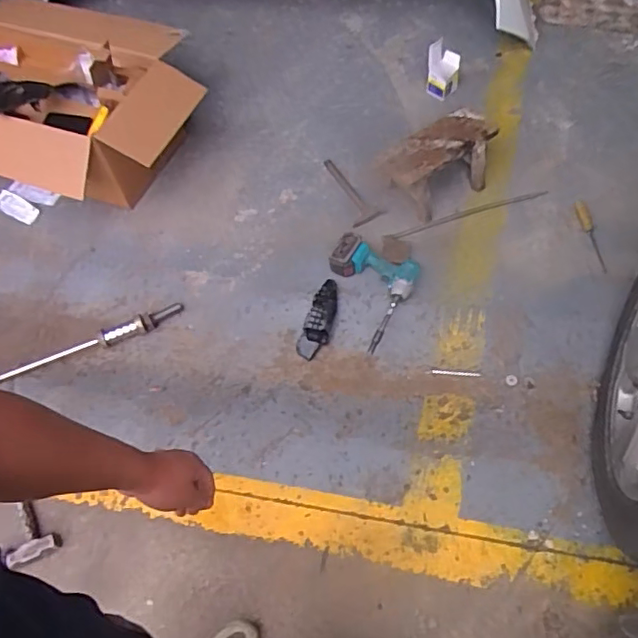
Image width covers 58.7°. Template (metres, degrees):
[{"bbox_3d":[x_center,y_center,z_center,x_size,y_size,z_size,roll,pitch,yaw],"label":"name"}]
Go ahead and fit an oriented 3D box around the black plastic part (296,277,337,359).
[{"bbox_3d":[0.002,-0.001,1.618,0.082,0.027,0.242,13,73,12],"label":"black plastic part"}]

